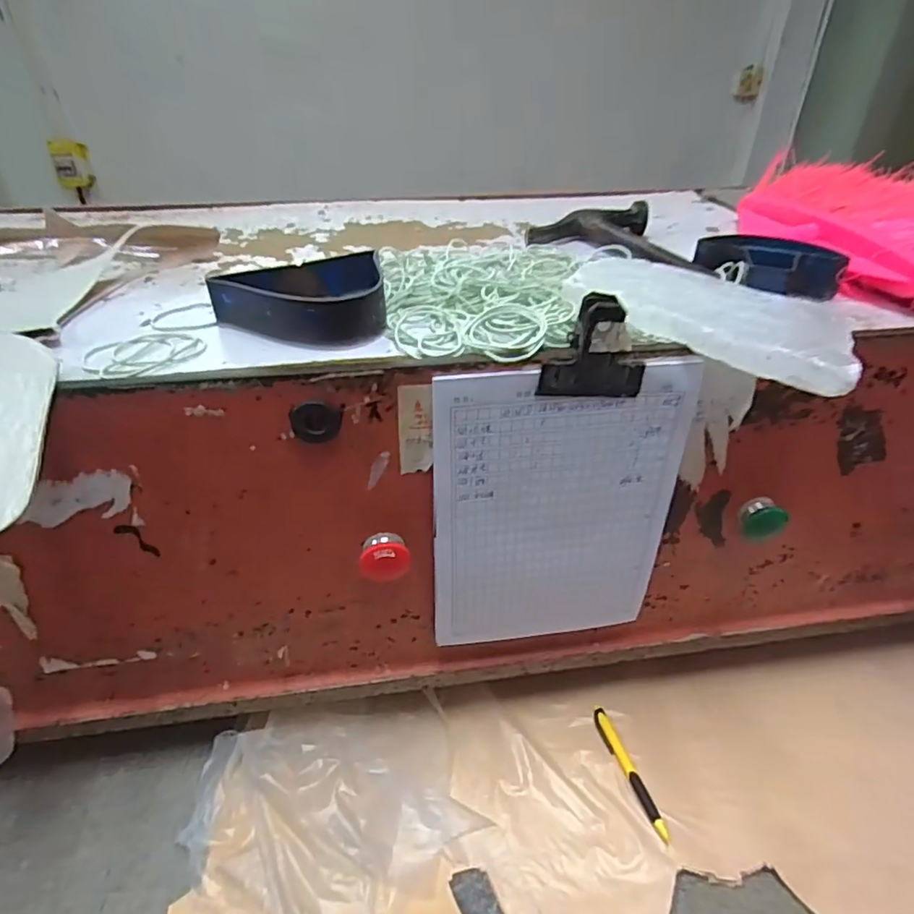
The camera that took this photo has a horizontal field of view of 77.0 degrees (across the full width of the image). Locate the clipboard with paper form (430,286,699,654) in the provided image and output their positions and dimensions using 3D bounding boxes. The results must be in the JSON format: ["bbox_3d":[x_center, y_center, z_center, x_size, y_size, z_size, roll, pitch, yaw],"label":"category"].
[{"bbox_3d":[0.077,0.037,0.449,0.188,0.296,0.020,-5,37,-7],"label":"clipboard with paper form"}]

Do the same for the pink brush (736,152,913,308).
[{"bbox_3d":[0.383,-0.220,0.538,0.153,0.058,0.340,0,37,-1],"label":"pink brush"}]

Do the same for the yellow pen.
[{"bbox_3d":[0.168,0.304,0.559,0.015,0.011,0.132,-11,40,-16],"label":"yellow pen"}]

